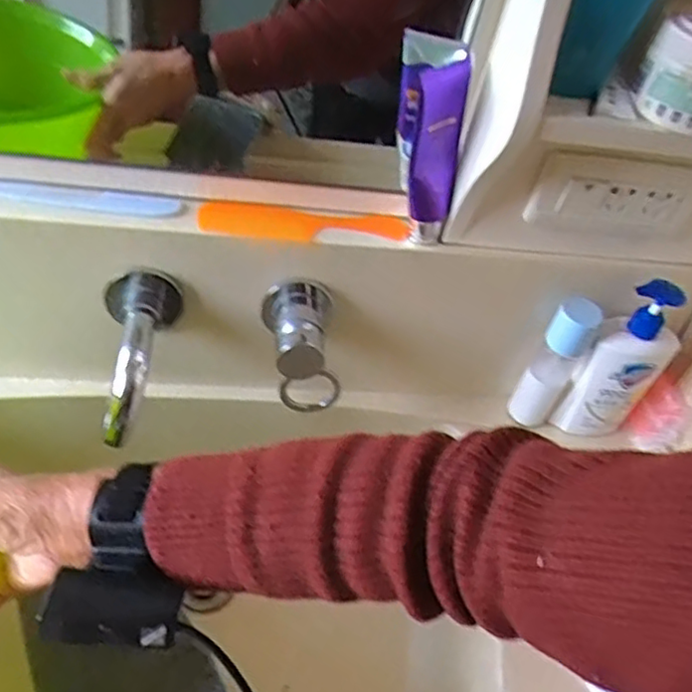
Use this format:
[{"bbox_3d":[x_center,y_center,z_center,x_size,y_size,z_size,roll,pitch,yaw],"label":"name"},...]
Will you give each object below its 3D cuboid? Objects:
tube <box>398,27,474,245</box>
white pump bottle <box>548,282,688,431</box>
[{"bbox_3d":[0.074,-0.178,0.578,0.055,0.169,0.062,3,42,4],"label":"tube"},{"bbox_3d":[0.288,0.018,0.685,0.089,0.206,0.045,4,41,-4],"label":"white pump bottle"}]

